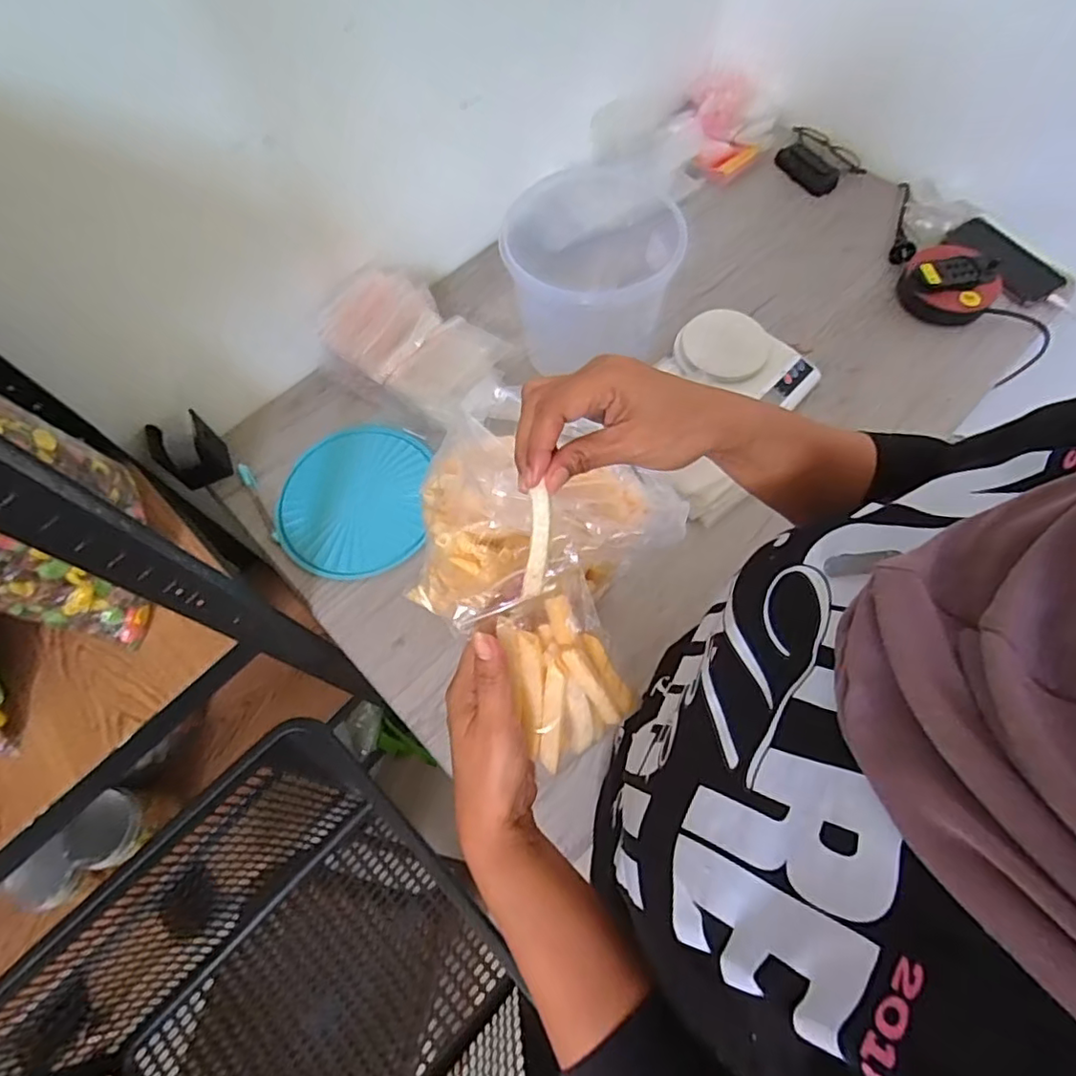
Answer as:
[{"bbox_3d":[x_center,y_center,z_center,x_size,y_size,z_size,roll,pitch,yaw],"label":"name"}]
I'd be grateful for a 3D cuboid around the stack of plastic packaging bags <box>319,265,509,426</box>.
[{"bbox_3d":[-0.150,-0.247,0.752,0.223,0.035,0.140,33,74,-2],"label":"stack of plastic packaging bags"}]

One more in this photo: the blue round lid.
[{"bbox_3d":[-0.227,-0.046,0.725,0.178,0.012,0.192,-1,67,2],"label":"blue round lid"}]

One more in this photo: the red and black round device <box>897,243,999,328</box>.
[{"bbox_3d":[0.561,-0.348,0.800,0.116,0.053,0.117,-1,67,2],"label":"red and black round device"}]

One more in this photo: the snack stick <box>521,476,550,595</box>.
[{"bbox_3d":[0.000,0.002,0.341,0.012,0.011,0.063,6,96,5],"label":"snack stick"}]

